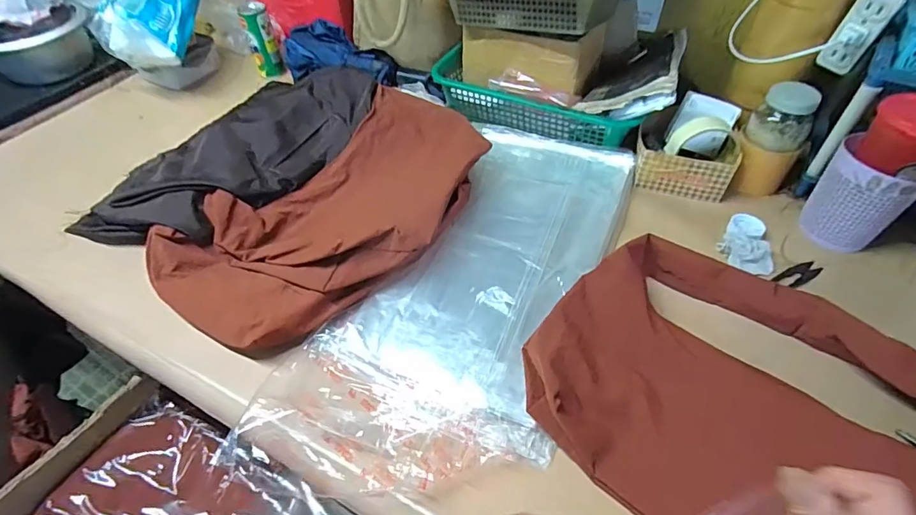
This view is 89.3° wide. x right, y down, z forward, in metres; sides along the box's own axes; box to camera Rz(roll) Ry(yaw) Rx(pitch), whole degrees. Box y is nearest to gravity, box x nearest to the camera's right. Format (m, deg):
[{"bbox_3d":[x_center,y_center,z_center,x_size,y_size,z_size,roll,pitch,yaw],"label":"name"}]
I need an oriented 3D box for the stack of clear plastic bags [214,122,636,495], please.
[{"bbox_3d":[0.029,0.006,0.550,0.268,0.041,0.570,18,51,17],"label":"stack of clear plastic bags"}]

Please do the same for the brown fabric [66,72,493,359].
[{"bbox_3d":[-0.223,-0.111,0.626,0.455,0.071,0.423,30,55,25],"label":"brown fabric"}]

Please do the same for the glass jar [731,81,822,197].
[{"bbox_3d":[0.425,-0.154,0.630,0.074,0.139,0.074,-1,48,1],"label":"glass jar"}]

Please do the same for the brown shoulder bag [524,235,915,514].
[{"bbox_3d":[0.269,0.135,0.413,0.380,0.047,0.265,31,56,26],"label":"brown shoulder bag"}]

